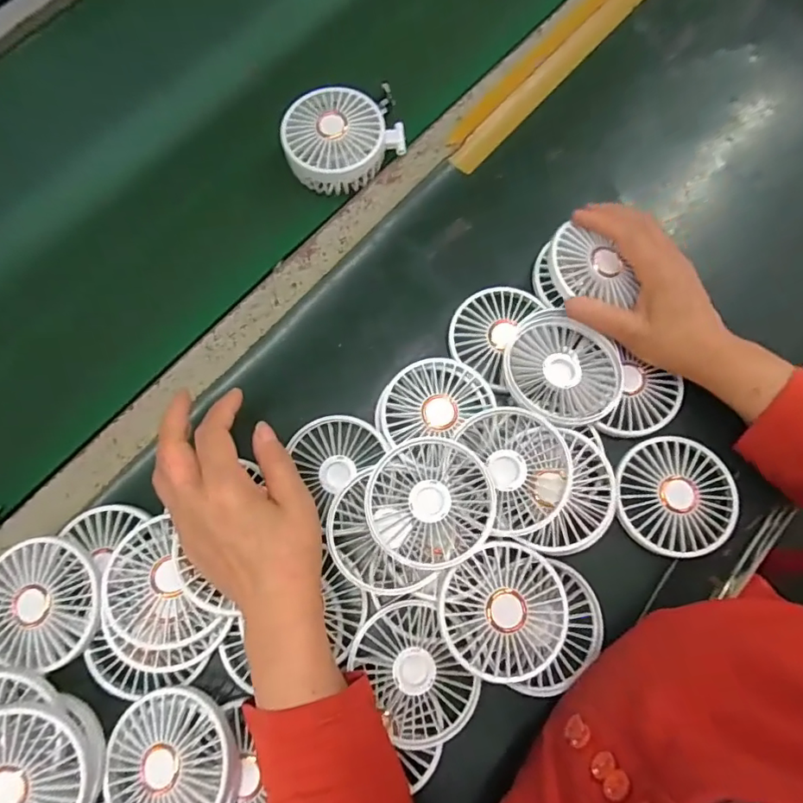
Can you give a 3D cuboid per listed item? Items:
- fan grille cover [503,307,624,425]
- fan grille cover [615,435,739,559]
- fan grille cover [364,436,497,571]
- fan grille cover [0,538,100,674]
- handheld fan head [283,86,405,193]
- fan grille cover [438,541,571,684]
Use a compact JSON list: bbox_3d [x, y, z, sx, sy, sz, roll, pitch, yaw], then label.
[{"bbox_3d":[0.120,-0.024,0.393,0.087,0.021,0.091,-32,73,-19],"label":"fan grille cover"},{"bbox_3d":[0.205,0.070,0.385,0.087,0.012,0.084,-23,76,-5],"label":"fan grille cover"},{"bbox_3d":[0.020,0.072,0.367,0.086,0.025,0.088,-26,68,-7],"label":"fan grille cover"},{"bbox_3d":[-0.254,0.144,0.365,0.087,0.027,0.081,35,79,9],"label":"fan grille cover"},{"bbox_3d":[-0.054,-0.236,0.461,0.101,0.037,0.085,-29,77,-7],"label":"handheld fan head"},{"bbox_3d":[0.072,0.145,0.353,0.084,0.026,0.086,-32,77,-7],"label":"fan grille cover"}]

